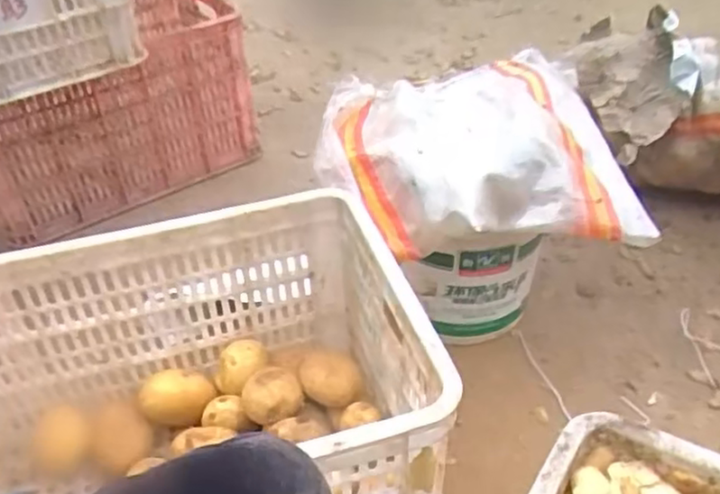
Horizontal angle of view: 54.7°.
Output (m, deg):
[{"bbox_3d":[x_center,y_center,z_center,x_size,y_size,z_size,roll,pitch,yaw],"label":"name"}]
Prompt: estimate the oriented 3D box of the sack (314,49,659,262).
[{"bbox_3d":[0.132,-0.116,0.850,0.351,0.125,0.259,-5,40,-3],"label":"sack"}]

